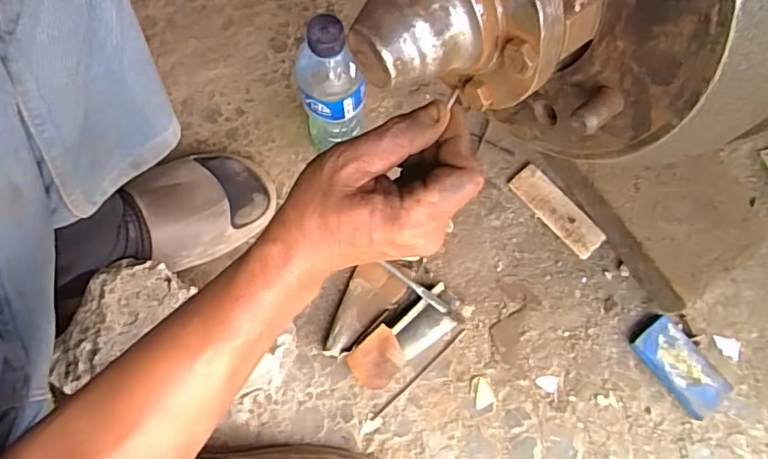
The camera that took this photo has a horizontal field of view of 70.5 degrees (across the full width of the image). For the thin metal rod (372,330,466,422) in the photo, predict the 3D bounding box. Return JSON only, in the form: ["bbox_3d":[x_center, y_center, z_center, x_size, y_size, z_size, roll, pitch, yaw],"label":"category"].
[{"bbox_3d":[0.040,0.160,0.604,0.141,0.004,0.006,-41,76,-13],"label":"thin metal rod"}]

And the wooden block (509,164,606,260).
[{"bbox_3d":[0.211,-0.023,0.668,0.041,0.014,0.127,-40,76,-12],"label":"wooden block"}]

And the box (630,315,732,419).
[{"bbox_3d":[0.333,0.152,0.613,0.057,0.016,0.109,-34,75,-11],"label":"box"}]

